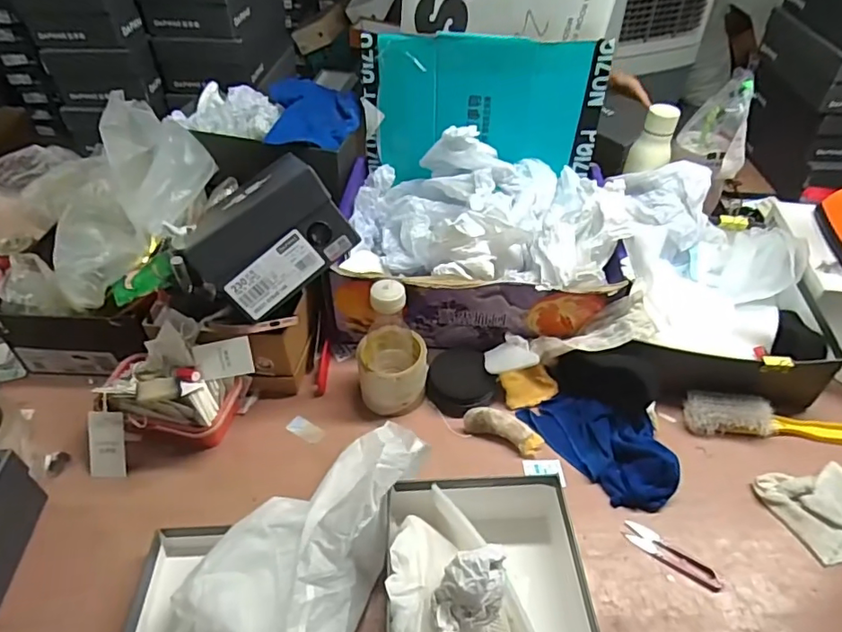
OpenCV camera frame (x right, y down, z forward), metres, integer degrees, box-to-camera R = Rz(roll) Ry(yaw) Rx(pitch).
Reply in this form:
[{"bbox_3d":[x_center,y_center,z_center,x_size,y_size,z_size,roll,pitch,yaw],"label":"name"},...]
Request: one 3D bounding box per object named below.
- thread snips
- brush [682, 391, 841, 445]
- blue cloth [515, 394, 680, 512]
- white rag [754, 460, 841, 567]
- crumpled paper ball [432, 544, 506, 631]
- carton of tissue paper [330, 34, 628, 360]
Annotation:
[{"bbox_3d":[0.268,0.258,0.585,0.102,0.005,0.025,29,51,27],"label":"thread snips"},{"bbox_3d":[0.456,0.133,0.689,0.228,0.034,0.054,10,45,10],"label":"brush"},{"bbox_3d":[0.229,0.146,0.671,0.108,0.042,0.188,-27,50,-25],"label":"blue cloth"},{"bbox_3d":[0.460,0.215,0.620,0.110,0.023,0.102,-13,46,-13],"label":"white rag"},{"bbox_3d":[0.042,0.234,0.467,0.066,0.054,0.049,-11,45,-11],"label":"crumpled paper ball"},{"bbox_3d":[0.077,-0.179,0.776,0.373,0.305,0.331,2,44,2],"label":"carton of tissue paper"}]

